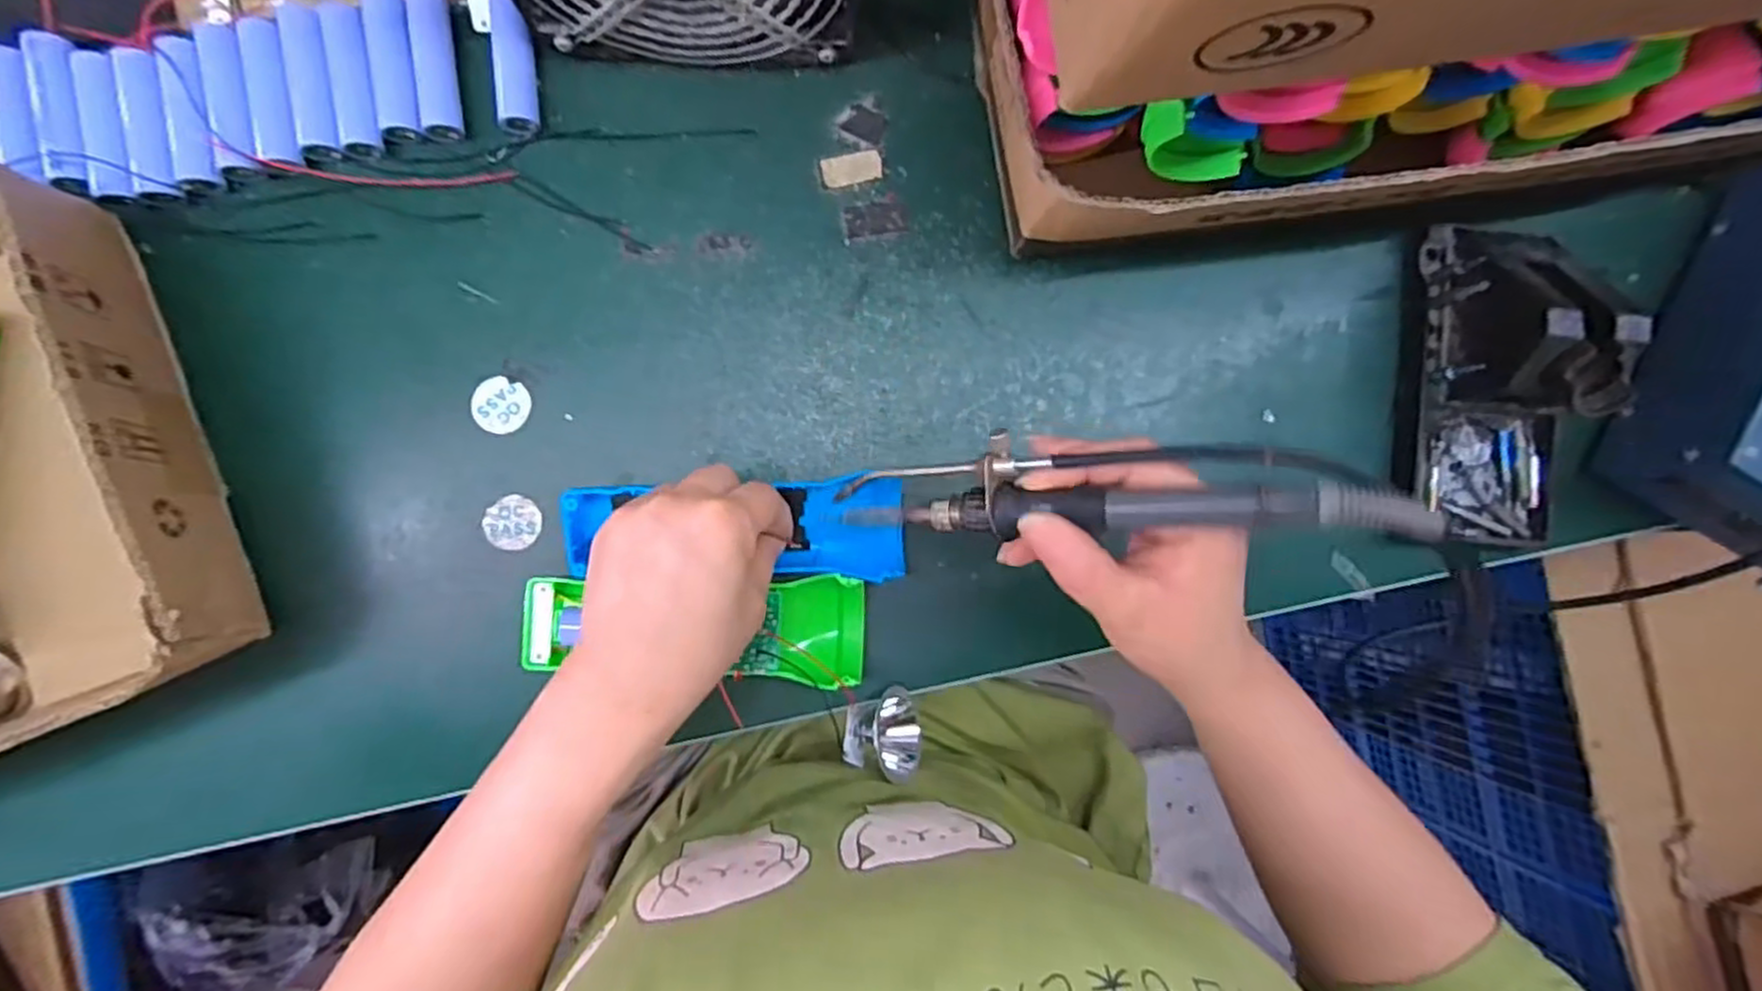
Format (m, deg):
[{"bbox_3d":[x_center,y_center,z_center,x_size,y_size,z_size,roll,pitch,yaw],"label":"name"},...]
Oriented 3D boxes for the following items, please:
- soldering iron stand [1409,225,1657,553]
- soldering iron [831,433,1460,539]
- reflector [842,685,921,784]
[{"bbox_3d":[0.304,-0.053,0.359,0.072,0.080,0.155,4,90,-4],"label":"soldering iron stand"},{"bbox_3d":[0.073,-0.003,0.261,0.195,0.016,0.032,0,95,27],"label":"soldering iron"},{"bbox_3d":[0.002,0.113,0.361,0.038,0.046,0.035,7,90,-2],"label":"reflector"}]

